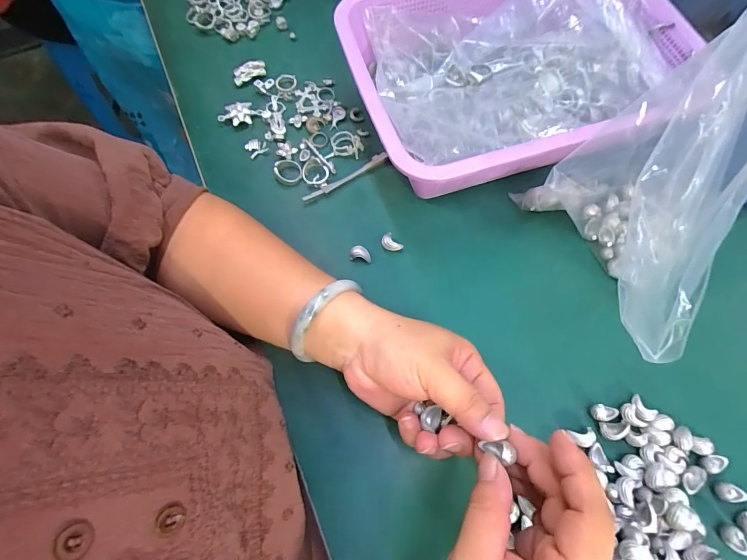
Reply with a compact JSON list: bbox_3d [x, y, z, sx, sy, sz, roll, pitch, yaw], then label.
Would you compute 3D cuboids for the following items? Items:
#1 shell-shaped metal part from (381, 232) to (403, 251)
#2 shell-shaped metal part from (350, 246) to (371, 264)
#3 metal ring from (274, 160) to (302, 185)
[{"bbox_3d":[0.016,-0.032,0.353,0.012,0.012,0.019,-41,74,-13],"label":"shell-shaped metal part"},{"bbox_3d":[-0.012,-0.023,0.349,0.018,0.014,0.011,3,70,2],"label":"shell-shaped metal part"},{"bbox_3d":[-0.084,-0.108,0.379,0.026,0.009,0.025,0,70,1],"label":"metal ring"}]

